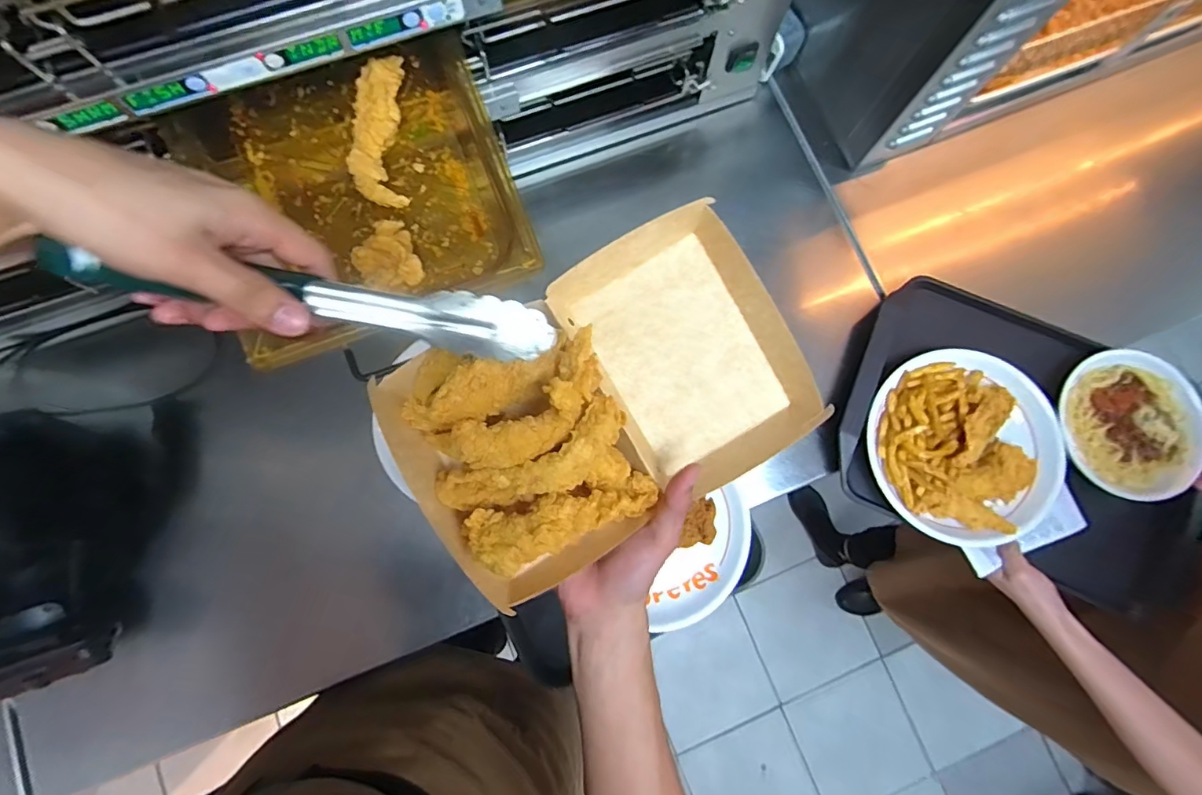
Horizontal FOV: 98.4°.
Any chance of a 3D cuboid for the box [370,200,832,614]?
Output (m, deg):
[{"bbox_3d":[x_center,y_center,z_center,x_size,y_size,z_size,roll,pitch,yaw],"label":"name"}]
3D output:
[{"bbox_3d":[0.005,0.001,0.354,0.276,0.091,0.179,-30,82,-6],"label":"box"}]

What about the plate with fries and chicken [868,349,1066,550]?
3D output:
[{"bbox_3d":[0.426,0.055,0.608,0.218,0.068,0.221,-11,80,-3],"label":"plate with fries and chicken"}]

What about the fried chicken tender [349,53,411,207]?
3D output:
[{"bbox_3d":[-0.202,-0.238,0.467,0.048,0.021,0.138,-5,80,-2],"label":"fried chicken tender"}]

